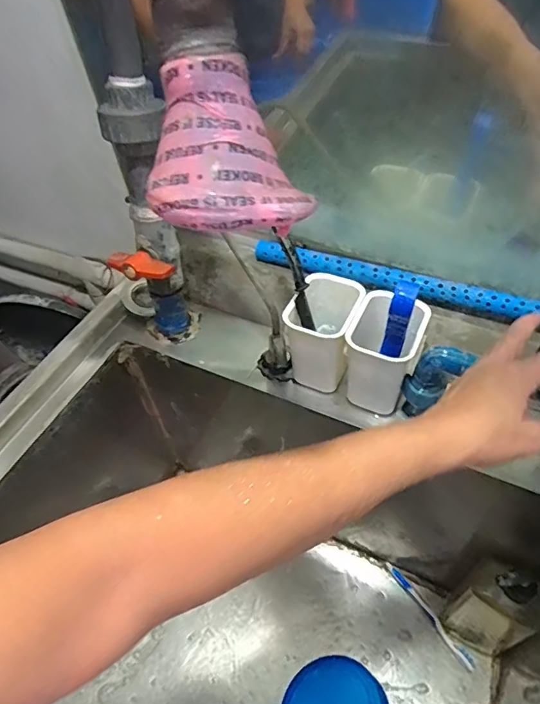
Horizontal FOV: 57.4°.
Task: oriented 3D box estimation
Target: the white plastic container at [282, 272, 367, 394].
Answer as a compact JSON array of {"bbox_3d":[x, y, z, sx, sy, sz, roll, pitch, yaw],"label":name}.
[{"bbox_3d":[0.063,-0.017,0.572,0.073,0.122,0.088,18,54,19],"label":"white plastic container"}]

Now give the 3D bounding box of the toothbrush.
[{"bbox_3d":[0.245,0.406,0.768,0.016,0.011,0.177,-31,54,-20],"label":"toothbrush"}]

